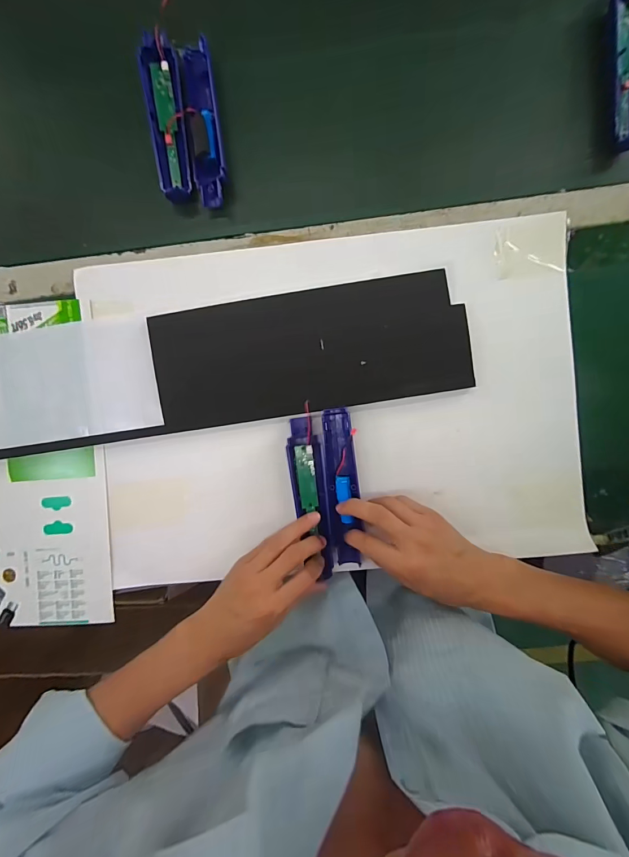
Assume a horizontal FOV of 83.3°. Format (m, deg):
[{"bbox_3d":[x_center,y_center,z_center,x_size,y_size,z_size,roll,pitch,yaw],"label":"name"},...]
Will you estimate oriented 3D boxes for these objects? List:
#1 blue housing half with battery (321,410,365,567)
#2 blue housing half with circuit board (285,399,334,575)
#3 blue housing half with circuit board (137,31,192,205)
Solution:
[{"bbox_3d":[0.030,0.062,0.380,0.034,0.014,0.165,-3,90,2],"label":"blue housing half with battery"},{"bbox_3d":[-0.003,0.070,0.383,0.036,0.020,0.177,-11,91,3],"label":"blue housing half with circuit board"},{"bbox_3d":[-0.161,-0.336,0.386,0.037,0.019,0.162,-7,91,2],"label":"blue housing half with circuit board"}]

